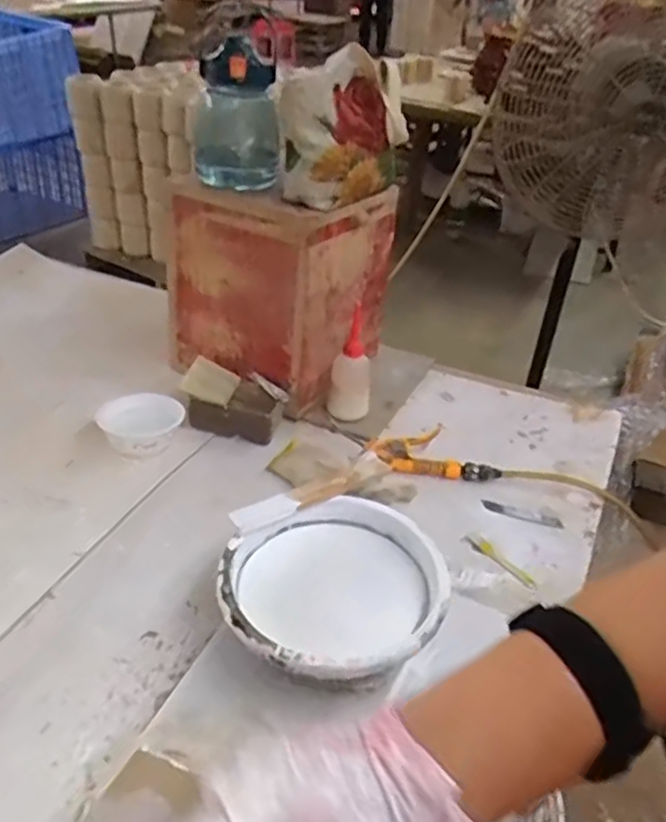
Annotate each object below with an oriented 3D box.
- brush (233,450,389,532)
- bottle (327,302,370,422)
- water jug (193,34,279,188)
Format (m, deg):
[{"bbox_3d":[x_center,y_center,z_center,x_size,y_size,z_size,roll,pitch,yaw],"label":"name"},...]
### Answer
[{"bbox_3d":[-0.019,0.088,0.783,0.198,0.022,0.027,-18,40,-28],"label":"brush"},{"bbox_3d":[0.027,-0.062,1.046,0.061,0.146,0.064,3,34,-1],"label":"bottle"},{"bbox_3d":[-0.132,-0.398,0.956,0.116,0.174,0.092,-1,35,-7],"label":"water jug"}]

